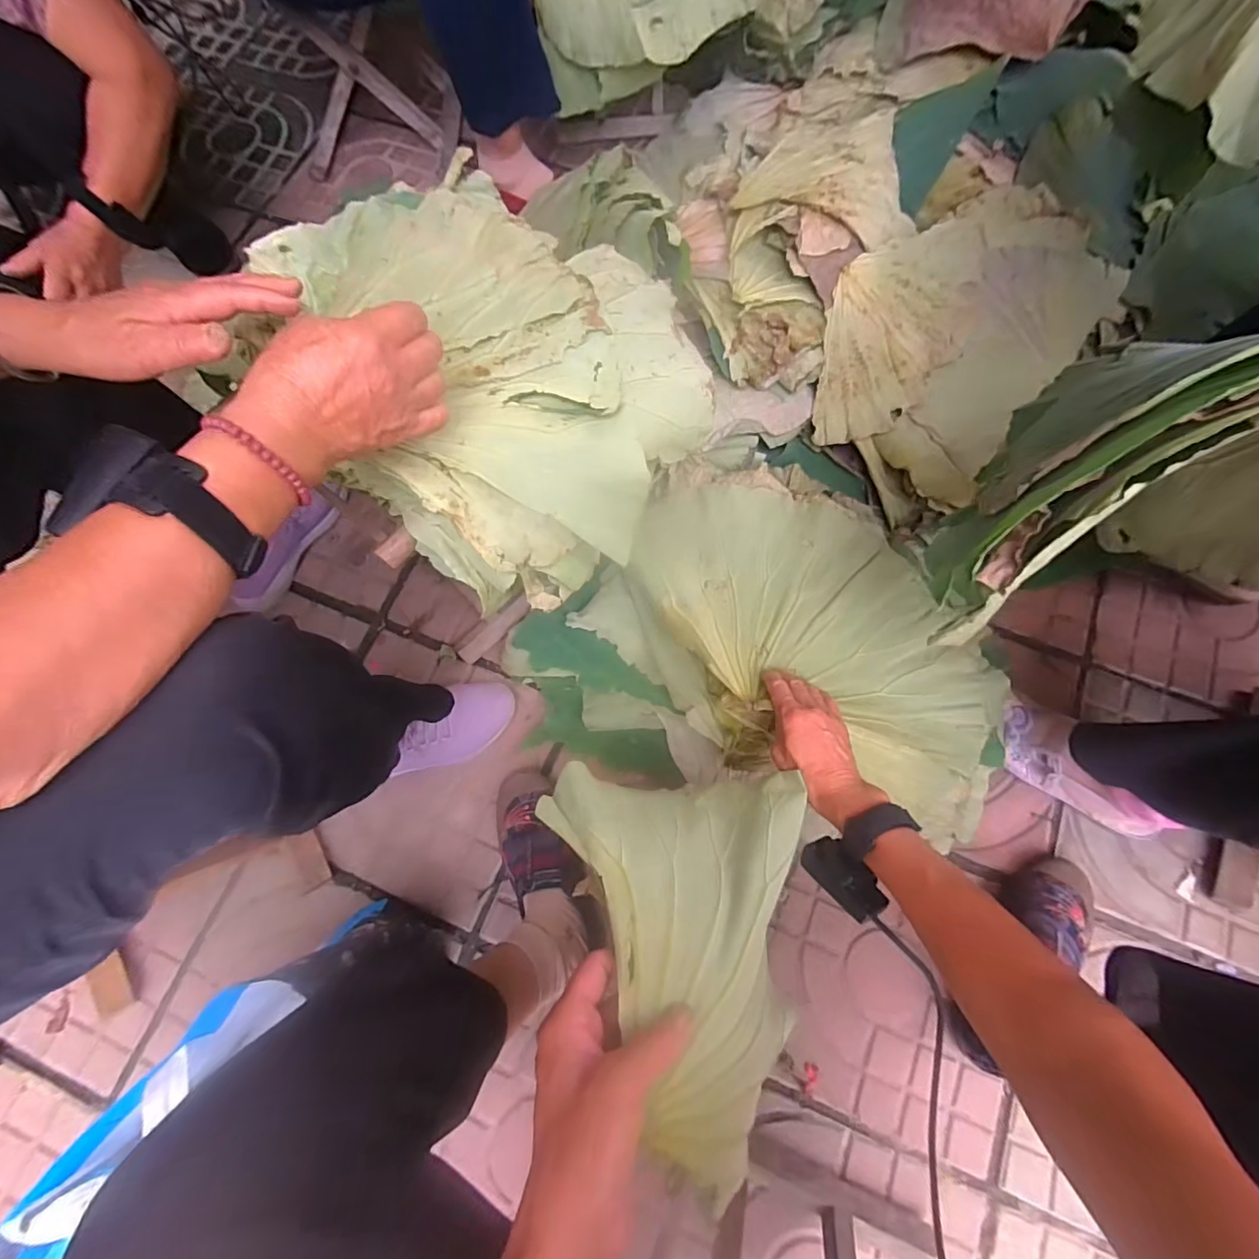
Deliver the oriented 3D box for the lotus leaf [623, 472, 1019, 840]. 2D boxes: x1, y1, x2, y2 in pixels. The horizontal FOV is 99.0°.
[{"bbox_3d":[0.228,0.003,0.647,0.488,0.108,0.346,24,74,9],"label":"lotus leaf"}]

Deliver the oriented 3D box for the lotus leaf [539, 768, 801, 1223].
[{"bbox_3d":[0.045,0.223,0.395,0.217,0.181,0.233,2,72,2],"label":"lotus leaf"}]

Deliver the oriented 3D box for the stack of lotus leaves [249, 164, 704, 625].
[{"bbox_3d":[-0.132,-0.254,0.526,0.339,0.136,0.401,-44,76,-12],"label":"stack of lotus leaves"}]

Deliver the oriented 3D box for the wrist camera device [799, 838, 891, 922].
[{"bbox_3d":[0.182,0.208,0.457,0.067,0.028,0.040,41,105,41],"label":"wrist camera device"}]

